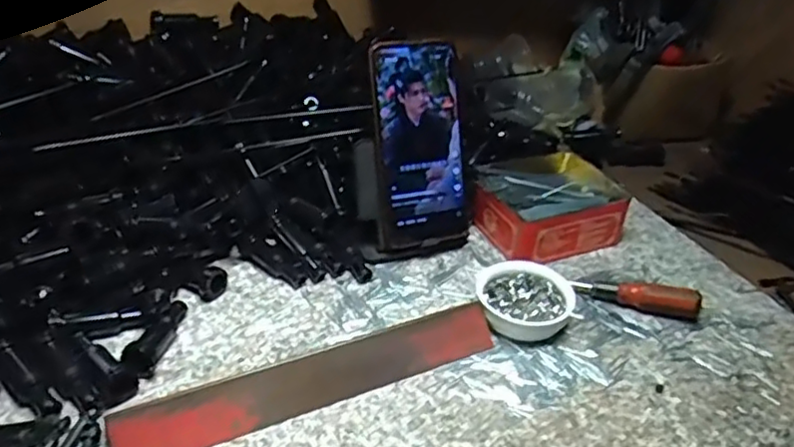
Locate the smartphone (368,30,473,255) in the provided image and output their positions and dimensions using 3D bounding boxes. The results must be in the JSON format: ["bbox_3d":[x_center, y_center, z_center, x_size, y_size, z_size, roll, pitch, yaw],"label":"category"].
[{"bbox_3d":[0.019,-0.067,0.541,0.085,0.168,0.008,-9,11,-20],"label":"smartphone"}]

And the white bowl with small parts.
[{"bbox_3d":[0.098,0.057,0.501,0.069,0.024,0.065,2,34,-2],"label":"white bowl with small parts"}]

